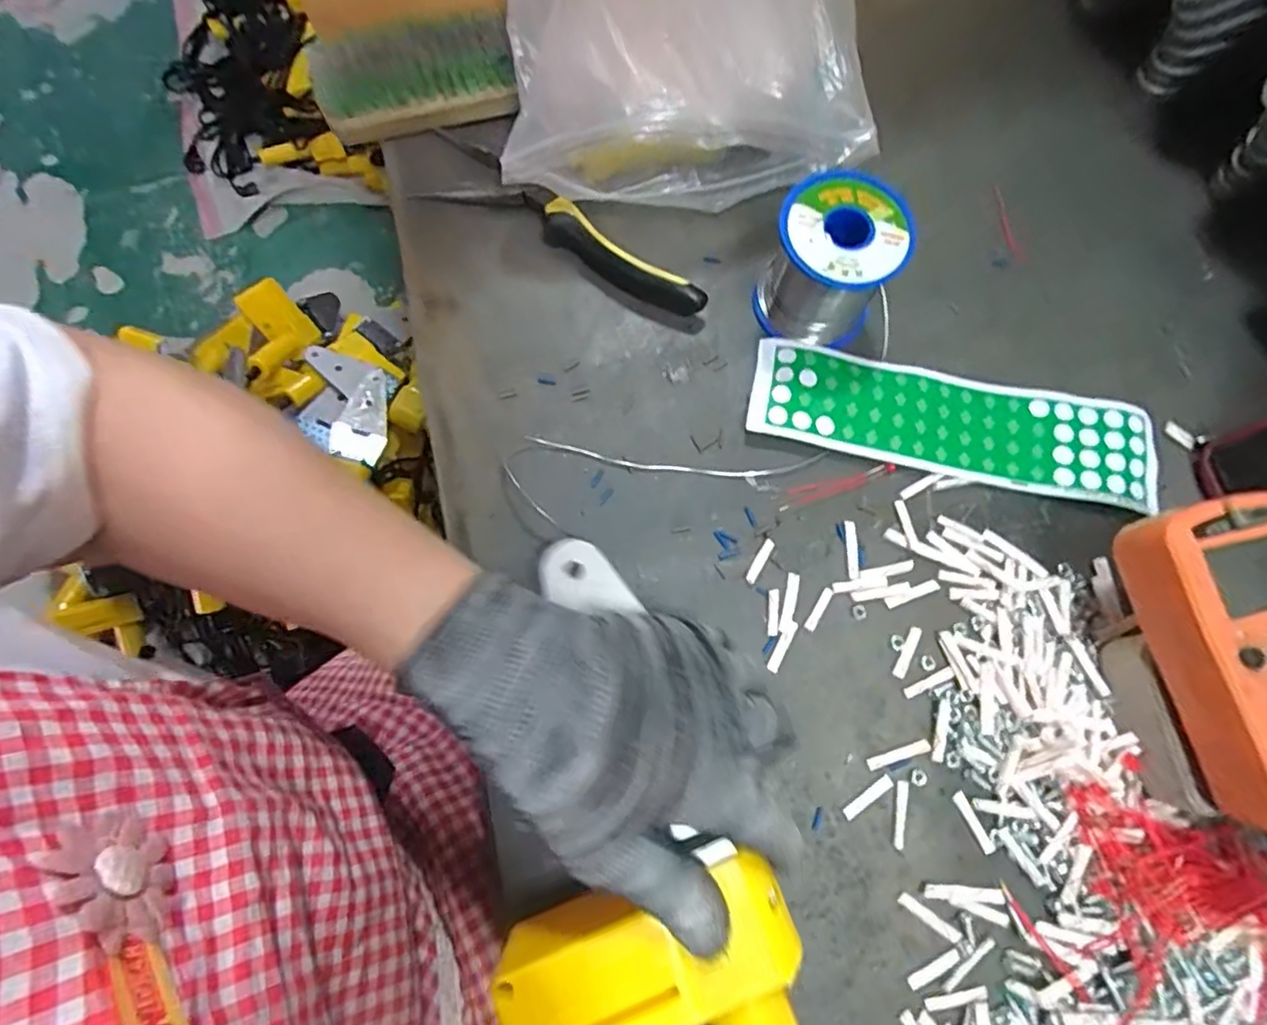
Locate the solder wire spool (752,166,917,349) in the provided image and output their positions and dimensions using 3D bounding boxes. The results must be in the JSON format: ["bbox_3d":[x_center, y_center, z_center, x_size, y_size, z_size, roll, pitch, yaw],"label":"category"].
[{"bbox_3d":[0.106,-0.134,0.334,0.064,0.061,0.060,0,74,0],"label":"solder wire spool"}]

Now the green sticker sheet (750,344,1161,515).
[{"bbox_3d":[0.174,-0.050,0.343,0.217,0.007,0.060,12,71,2],"label":"green sticker sheet"}]

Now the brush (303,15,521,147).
[{"bbox_3d":[-0.130,-0.261,0.375,0.113,0.034,0.043,-16,75,-4],"label":"brush"}]

